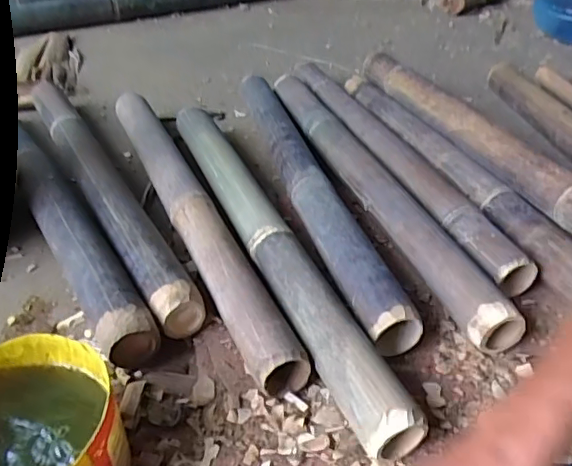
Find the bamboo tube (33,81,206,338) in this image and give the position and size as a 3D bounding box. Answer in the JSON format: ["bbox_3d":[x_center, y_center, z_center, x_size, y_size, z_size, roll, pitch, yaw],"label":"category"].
[{"bbox_3d":[-0.280,-0.090,0.839,0.062,0.060,0.688,-19,43,-24],"label":"bamboo tube"}]

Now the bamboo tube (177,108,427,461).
[{"bbox_3d":[-0.031,-0.007,0.712,0.063,0.055,0.648,-13,41,-18],"label":"bamboo tube"}]

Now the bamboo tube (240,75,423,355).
[{"bbox_3d":[0.024,-0.092,0.824,0.064,0.050,0.662,-9,40,-13],"label":"bamboo tube"}]

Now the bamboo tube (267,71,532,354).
[{"bbox_3d":[0.107,-0.088,0.825,0.061,0.060,0.670,-11,41,-16],"label":"bamboo tube"}]

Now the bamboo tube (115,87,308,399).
[{"bbox_3d":[-0.138,-0.045,0.779,0.065,0.065,0.664,-15,42,-20],"label":"bamboo tube"}]

